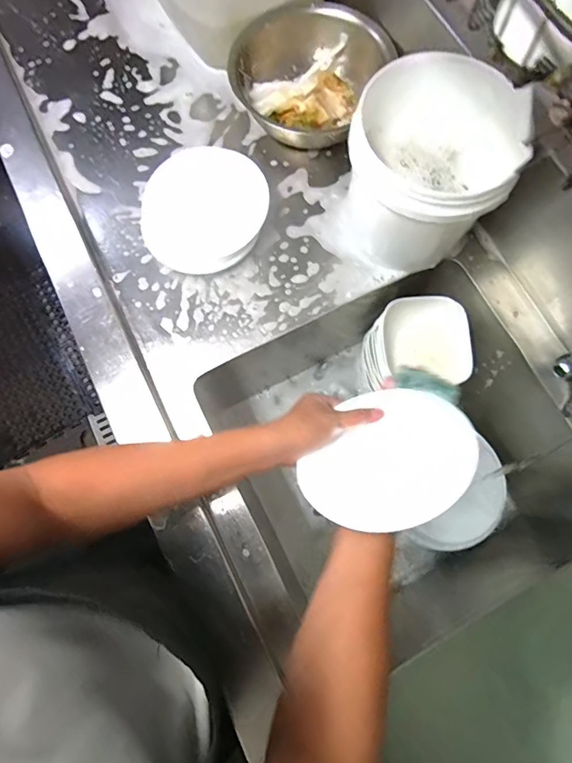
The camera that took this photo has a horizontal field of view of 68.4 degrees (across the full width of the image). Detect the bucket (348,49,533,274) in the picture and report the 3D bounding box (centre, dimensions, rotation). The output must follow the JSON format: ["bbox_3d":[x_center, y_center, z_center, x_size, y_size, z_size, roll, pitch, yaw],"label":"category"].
[{"bbox_3d":[0.187,-0.293,0.610,0.199,0.197,0.214,0,76,1],"label":"bucket"}]

